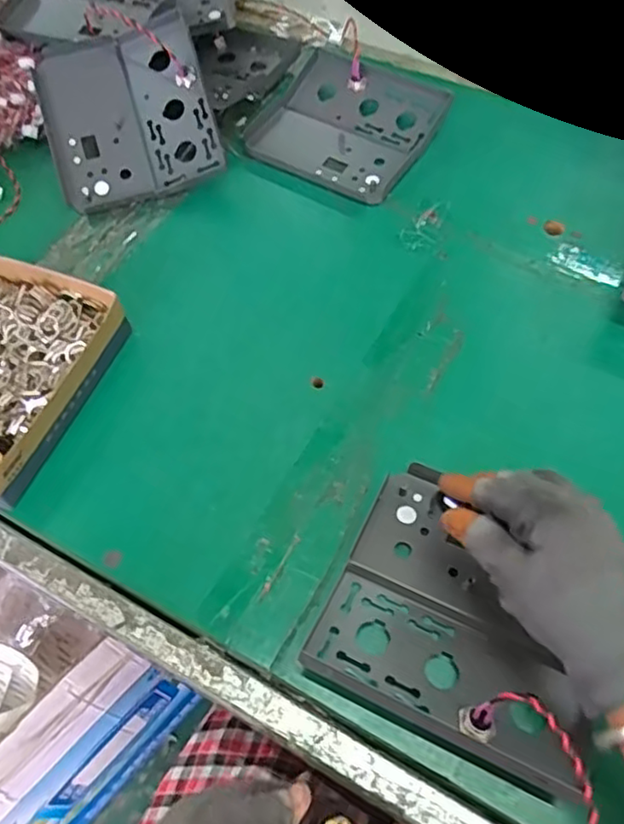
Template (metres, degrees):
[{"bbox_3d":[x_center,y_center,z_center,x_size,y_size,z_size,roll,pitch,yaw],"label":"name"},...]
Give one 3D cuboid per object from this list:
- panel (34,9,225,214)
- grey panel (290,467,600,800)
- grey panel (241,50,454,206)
[{"bbox_3d":[-0.174,-0.279,0.593,0.149,0.030,0.163,-19,85,-1],"label":"panel"},{"bbox_3d":[0.094,0.116,0.374,0.156,0.033,0.148,21,62,16],"label":"grey panel"},{"bbox_3d":[0.030,-0.282,0.625,0.167,0.033,0.142,29,64,20],"label":"grey panel"}]

